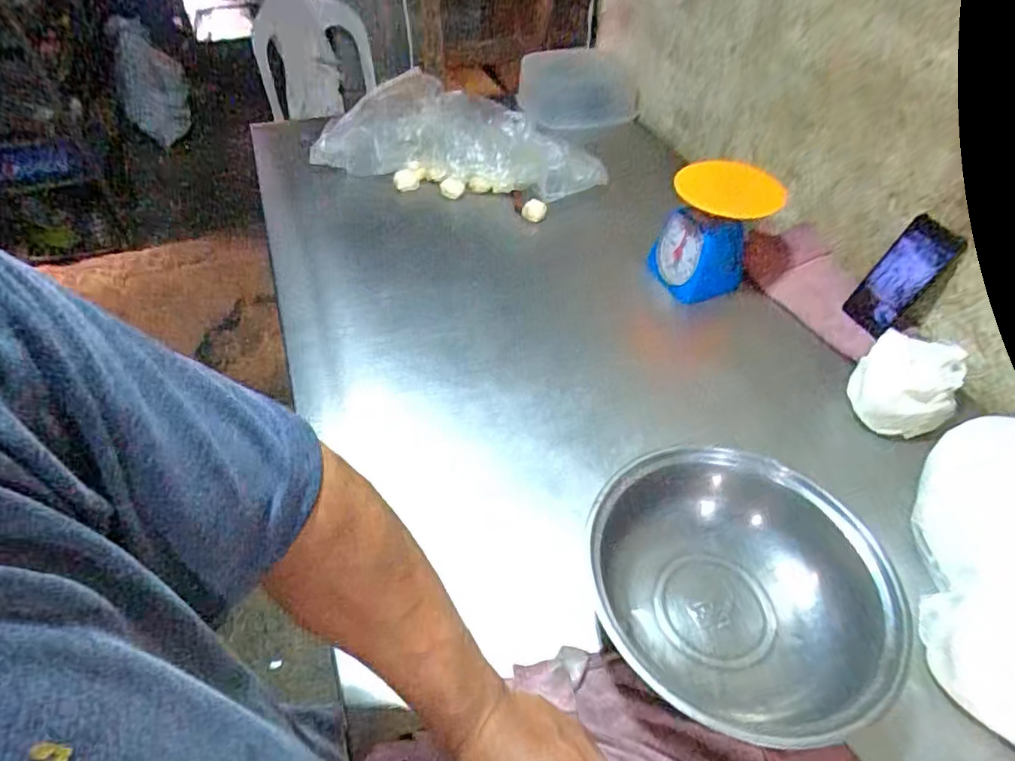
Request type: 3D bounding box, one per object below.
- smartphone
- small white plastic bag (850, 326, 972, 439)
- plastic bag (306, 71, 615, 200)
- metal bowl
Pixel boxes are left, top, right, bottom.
[{"bbox_3d":[0.555,-0.146,0.843,0.007,0.164,0.075,-2,45,-32],"label":"smartphone"},{"bbox_3d":[0.513,0.000,0.758,0.116,0.086,0.119,34,55,28],"label":"small white plastic bag"},{"bbox_3d":[-0.093,-0.495,1.185,0.578,0.131,0.200,11,47,10],"label":"plastic bag"},{"bbox_3d":[0.214,0.195,0.563,0.235,0.090,0.267,-5,46,-5],"label":"metal bowl"}]

